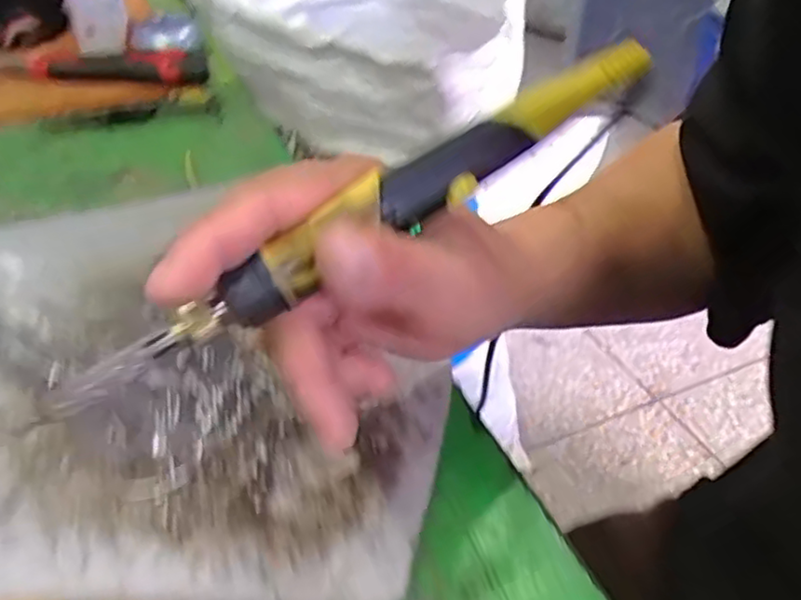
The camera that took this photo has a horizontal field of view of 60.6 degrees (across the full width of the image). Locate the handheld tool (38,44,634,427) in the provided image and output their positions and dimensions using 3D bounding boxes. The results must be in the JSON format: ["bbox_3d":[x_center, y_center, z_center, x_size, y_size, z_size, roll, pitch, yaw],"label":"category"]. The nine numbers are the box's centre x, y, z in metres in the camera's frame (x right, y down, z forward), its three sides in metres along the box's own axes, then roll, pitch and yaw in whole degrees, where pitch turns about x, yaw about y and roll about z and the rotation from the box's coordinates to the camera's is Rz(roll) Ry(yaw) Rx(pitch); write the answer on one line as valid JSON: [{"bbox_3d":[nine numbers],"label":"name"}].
[{"bbox_3d":[-0.008,-0.023,0.192,0.191,0.013,0.014,-32,50,-7],"label":"handheld tool"}]

